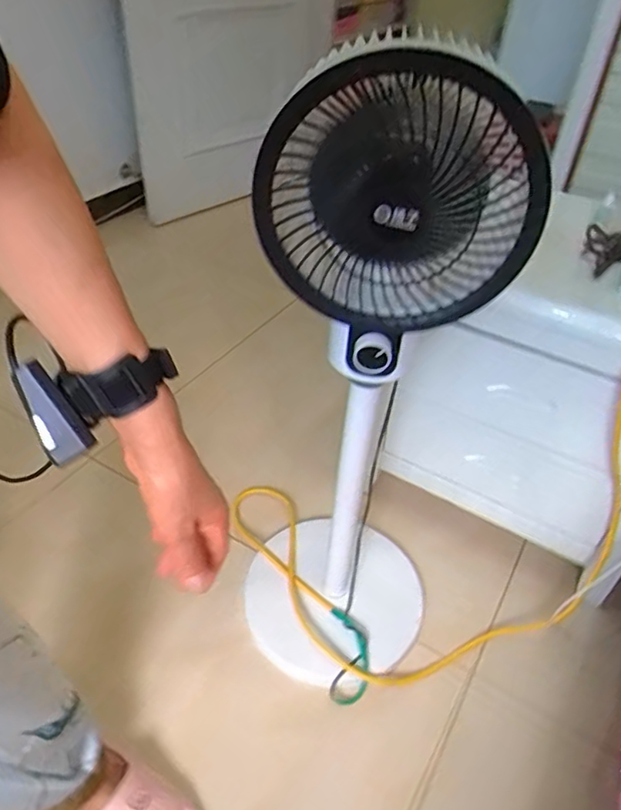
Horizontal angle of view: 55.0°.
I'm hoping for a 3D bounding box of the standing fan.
[{"bbox_3d":[0.036,0.025,0.689,0.257,0.788,0.263,-6,41,-9],"label":"standing fan"}]

